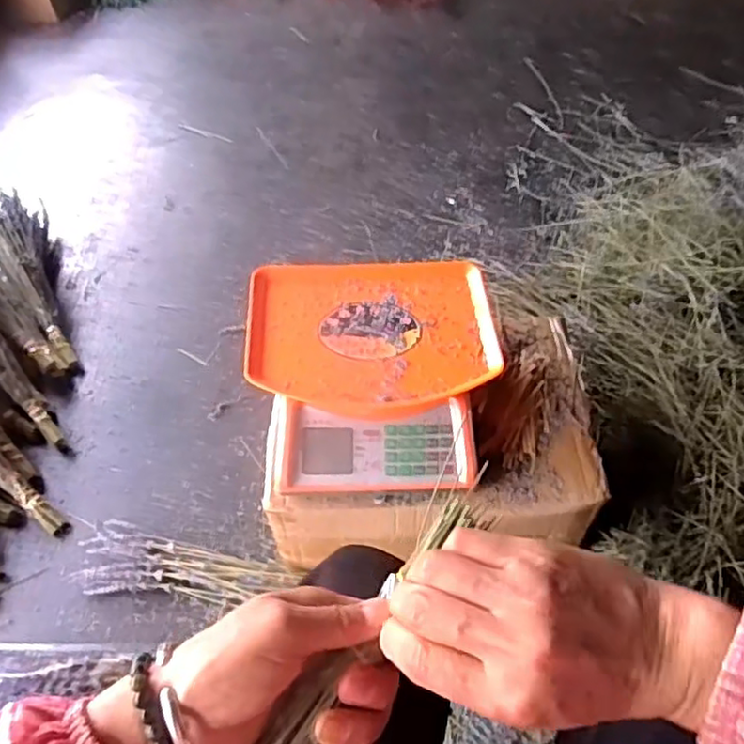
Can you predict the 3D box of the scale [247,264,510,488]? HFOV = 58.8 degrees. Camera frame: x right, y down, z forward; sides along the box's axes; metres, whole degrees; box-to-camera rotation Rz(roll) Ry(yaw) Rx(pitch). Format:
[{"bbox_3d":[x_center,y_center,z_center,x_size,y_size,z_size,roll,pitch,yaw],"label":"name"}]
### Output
[{"bbox_3d":[0.002,-0.007,0.820,0.296,0.116,0.285,-2,49,1],"label":"scale"}]

